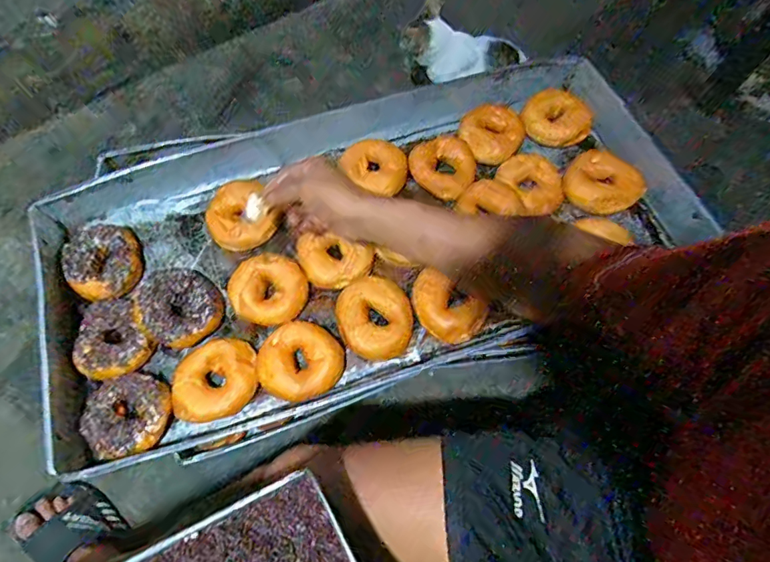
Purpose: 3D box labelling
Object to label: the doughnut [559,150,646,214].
[{"bbox_3d":[0.312,-0.140,0.684,0.101,0.040,0.074,38,73,14],"label":"doughnut"}]

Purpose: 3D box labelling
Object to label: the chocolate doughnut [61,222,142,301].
[{"bbox_3d":[-0.370,-0.026,0.625,0.110,0.044,0.100,0,68,0],"label":"chocolate doughnut"}]

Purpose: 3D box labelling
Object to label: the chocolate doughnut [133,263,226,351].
[{"bbox_3d":[-0.257,0.028,0.587,0.114,0.031,0.090,36,72,14],"label":"chocolate doughnut"}]

